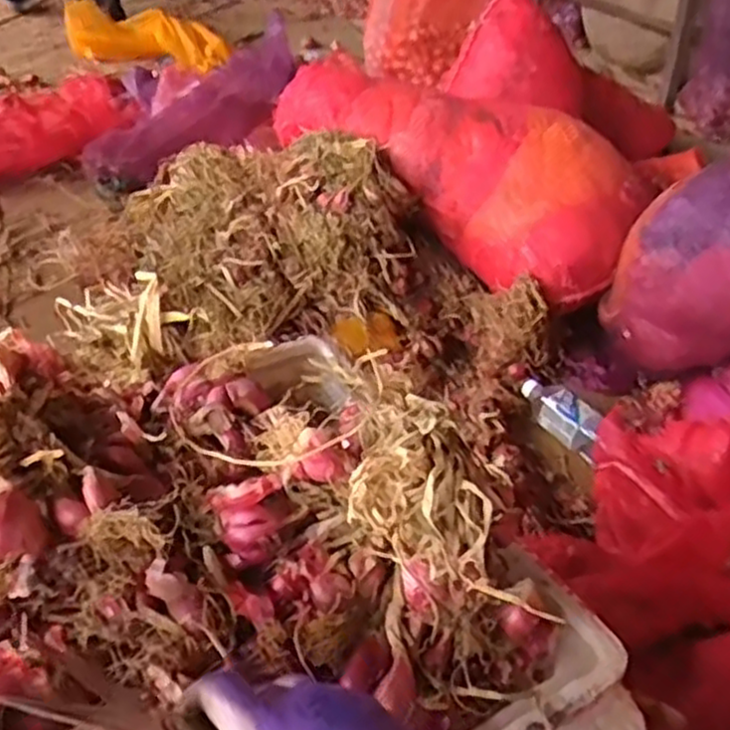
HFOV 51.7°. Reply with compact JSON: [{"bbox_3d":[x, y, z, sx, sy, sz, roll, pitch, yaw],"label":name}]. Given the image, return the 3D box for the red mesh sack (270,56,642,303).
[{"bbox_3d":[0.154,-0.406,1.481,0.276,0.258,0.814,-27,48,-35],"label":"red mesh sack"}]

